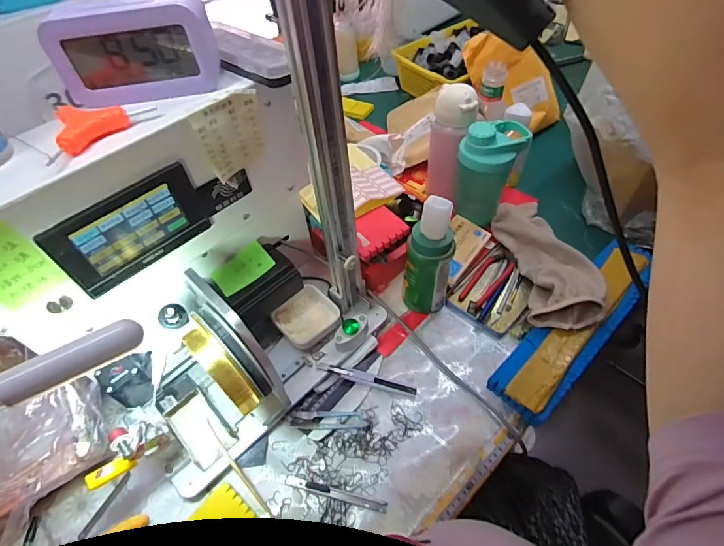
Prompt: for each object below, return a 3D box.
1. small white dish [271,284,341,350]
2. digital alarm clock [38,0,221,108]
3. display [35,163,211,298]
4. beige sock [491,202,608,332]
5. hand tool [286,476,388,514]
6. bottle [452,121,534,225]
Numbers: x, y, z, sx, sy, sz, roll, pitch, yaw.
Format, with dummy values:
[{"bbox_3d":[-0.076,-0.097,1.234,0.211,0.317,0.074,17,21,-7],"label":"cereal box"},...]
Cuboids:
[{"bbox_3d":[-0.081,0.062,0.591,0.081,0.021,0.079,-36,58,-22],"label":"small white dish"},{"bbox_3d":[-0.206,-0.203,0.376,0.136,0.086,0.038,-11,52,-4],"label":"digital alarm clock"},{"bbox_3d":[-0.219,-0.042,0.397,0.009,0.082,0.136,37,63,28],"label":"display"},{"bbox_3d":[0.276,-0.029,0.627,0.095,0.069,0.265,-5,52,1],"label":"beige sock"},{"bbox_3d":[-0.031,0.260,0.481,0.123,0.006,0.012,10,53,12],"label":"hand tool"},{"bbox_3d":[0.207,-0.169,0.664,0.093,0.156,0.075,-36,57,-21],"label":"bottle"}]

